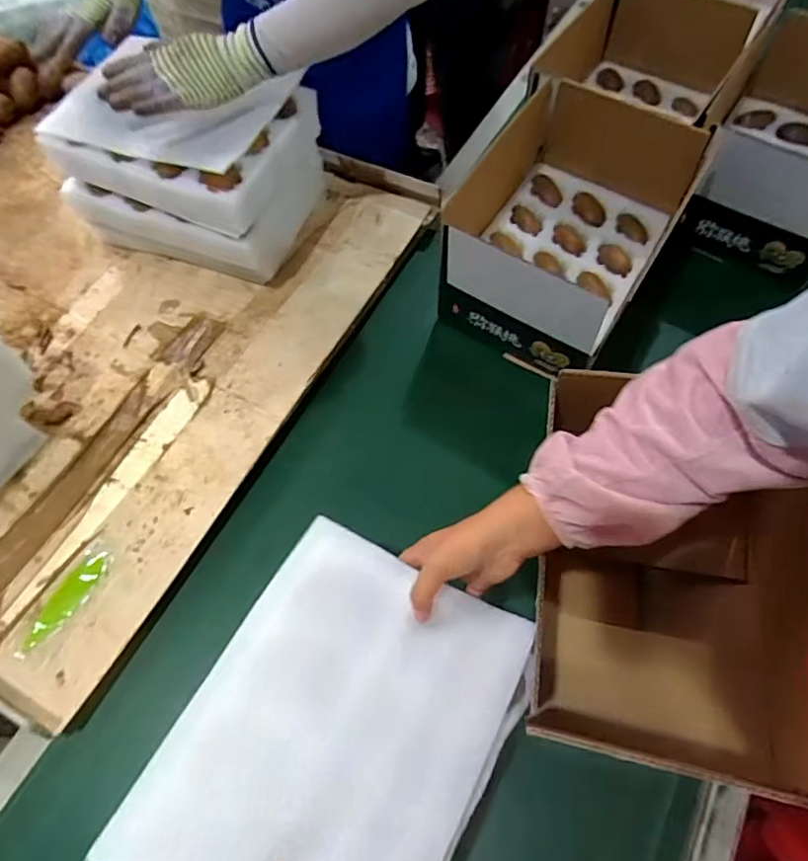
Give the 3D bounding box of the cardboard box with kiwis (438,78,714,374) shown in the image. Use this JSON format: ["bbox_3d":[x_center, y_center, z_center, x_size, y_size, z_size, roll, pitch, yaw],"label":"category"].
[{"bbox_3d":[0.198,-0.278,0.802,0.273,0.197,0.338,24,65,14],"label":"cardboard box with kiwis"}]

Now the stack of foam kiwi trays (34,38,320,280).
[{"bbox_3d":[-0.292,-0.373,0.803,0.304,0.218,0.224,16,63,10],"label":"stack of foam kiwi trays"}]

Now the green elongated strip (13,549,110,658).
[{"bbox_3d":[-0.376,0.192,0.641,0.036,0.008,0.126,20,64,12],"label":"green elongated strip"}]

